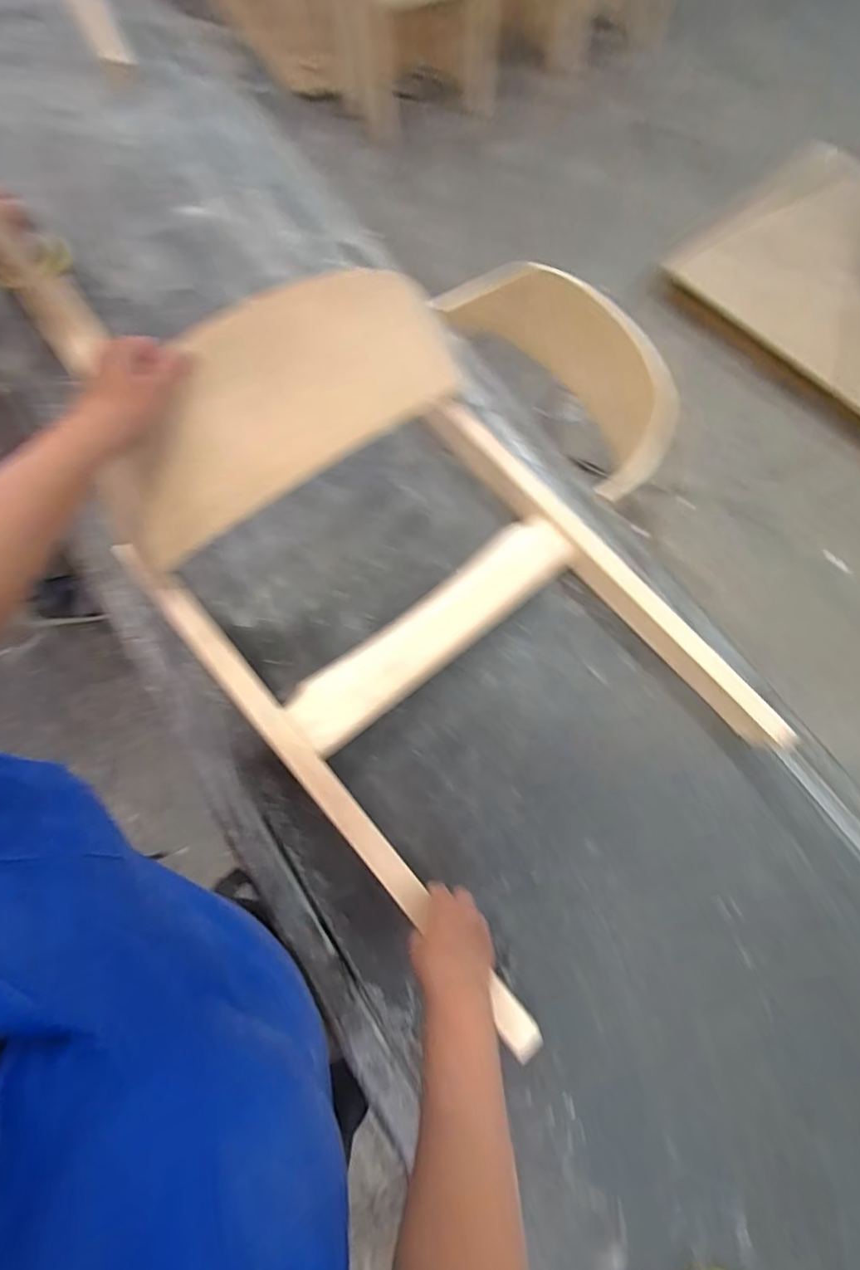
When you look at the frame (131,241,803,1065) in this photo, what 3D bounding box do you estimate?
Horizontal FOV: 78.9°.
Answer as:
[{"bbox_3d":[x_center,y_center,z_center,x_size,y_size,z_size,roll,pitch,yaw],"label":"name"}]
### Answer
[{"bbox_3d":[0.031,-0.027,0.571,0.498,0.262,0.687,-41,78,-13],"label":"frame"}]

